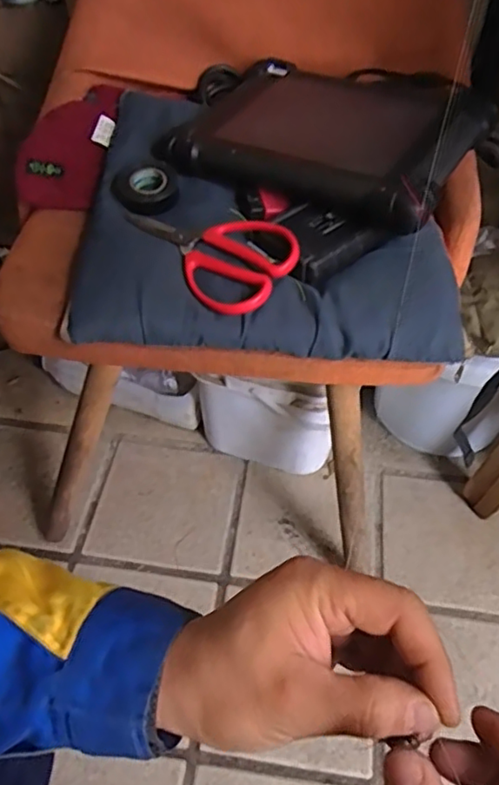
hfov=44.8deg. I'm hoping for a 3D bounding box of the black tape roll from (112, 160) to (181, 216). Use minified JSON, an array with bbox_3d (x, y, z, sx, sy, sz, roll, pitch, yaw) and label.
[{"bbox_3d":[-0.108,-0.214,0.633,0.067,0.024,0.069,1,49,-1],"label":"black tape roll"}]

